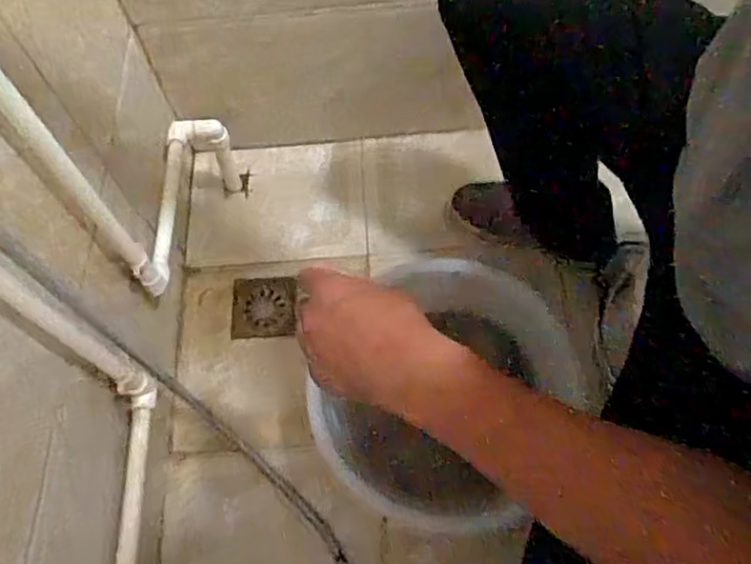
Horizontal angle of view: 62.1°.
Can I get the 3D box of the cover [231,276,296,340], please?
[{"bbox_3d":[-0.179,0.040,0.999,0.099,0.013,0.107,0,61,-12],"label":"cover"}]

